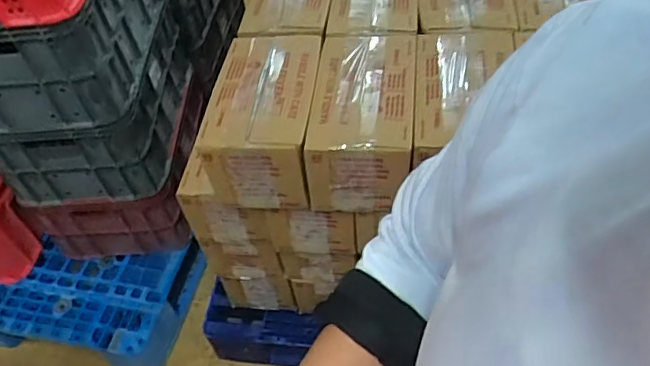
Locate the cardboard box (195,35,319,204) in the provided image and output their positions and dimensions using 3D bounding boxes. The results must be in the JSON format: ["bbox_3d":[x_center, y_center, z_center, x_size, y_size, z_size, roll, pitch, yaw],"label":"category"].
[{"bbox_3d":[-0.097,-0.119,1.038,0.161,0.154,0.279,2,51,7],"label":"cardboard box"}]

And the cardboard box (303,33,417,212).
[{"bbox_3d":[0.071,-0.117,1.025,0.161,0.146,0.298,3,51,8],"label":"cardboard box"}]

